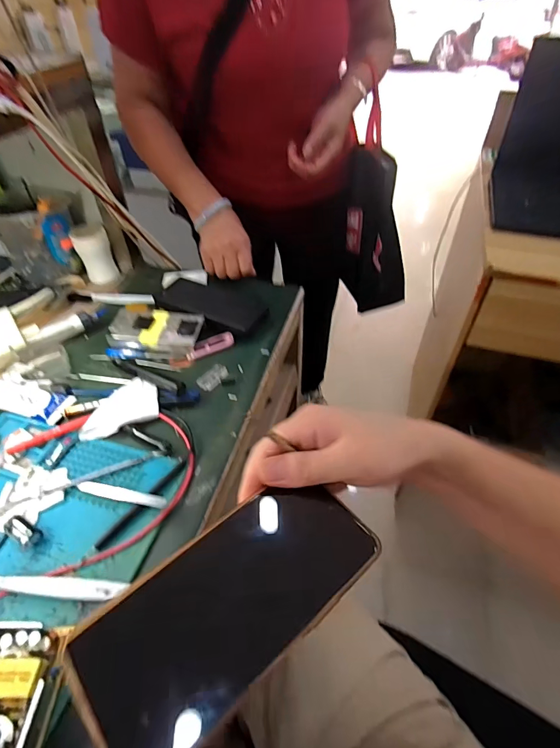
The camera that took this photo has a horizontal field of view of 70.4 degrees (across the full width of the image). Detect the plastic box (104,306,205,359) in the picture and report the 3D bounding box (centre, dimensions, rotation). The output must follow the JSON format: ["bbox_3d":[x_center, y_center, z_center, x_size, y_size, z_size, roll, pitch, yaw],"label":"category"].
[{"bbox_3d":[-0.176,-0.058,0.569,0.127,0.037,0.077,10,56,10],"label":"plastic box"}]

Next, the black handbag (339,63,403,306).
[{"bbox_3d":[0.205,-0.298,0.819,0.089,0.312,0.160,-14,48,-11],"label":"black handbag"}]

